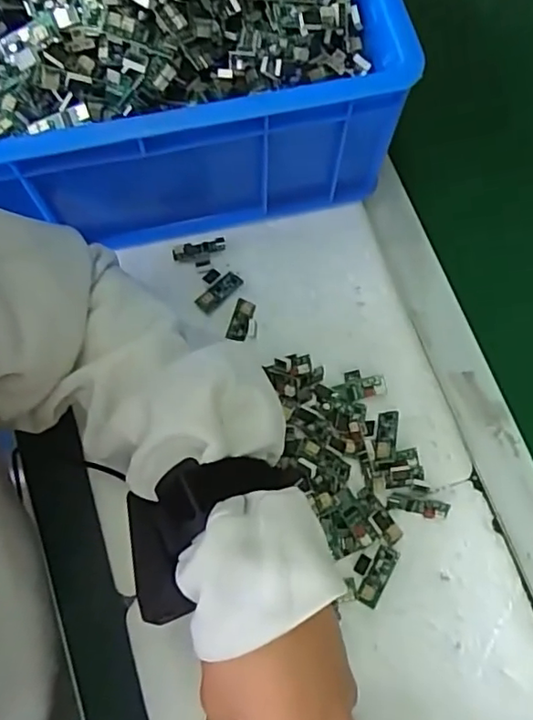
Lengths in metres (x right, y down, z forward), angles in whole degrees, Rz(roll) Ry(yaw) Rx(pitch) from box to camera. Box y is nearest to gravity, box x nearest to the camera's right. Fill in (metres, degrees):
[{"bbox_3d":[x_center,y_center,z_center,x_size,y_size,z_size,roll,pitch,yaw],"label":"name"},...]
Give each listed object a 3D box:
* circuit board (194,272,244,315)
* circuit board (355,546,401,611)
[{"bbox_3d":[-0.034,-0.050,0.422,0.039,0.004,0.015,-43,79,-10],"label":"circuit board"},{"bbox_3d":[0.072,0.141,0.372,0.015,0.004,0.039,29,79,-1],"label":"circuit board"}]

